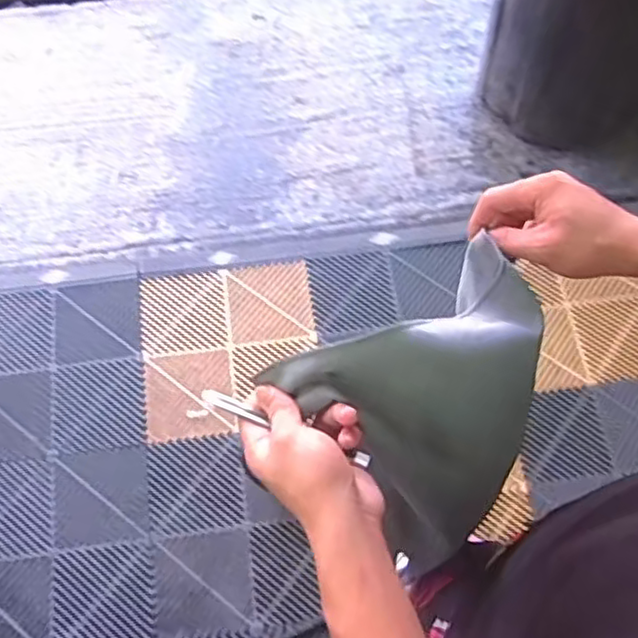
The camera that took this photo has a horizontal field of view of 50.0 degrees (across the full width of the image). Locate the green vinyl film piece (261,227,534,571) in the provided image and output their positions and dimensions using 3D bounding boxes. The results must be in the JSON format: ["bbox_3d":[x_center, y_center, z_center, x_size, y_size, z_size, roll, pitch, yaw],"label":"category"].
[{"bbox_3d":[0.099,0.092,0.597,0.205,0.226,0.174,-31,68,-16],"label":"green vinyl film piece"}]

